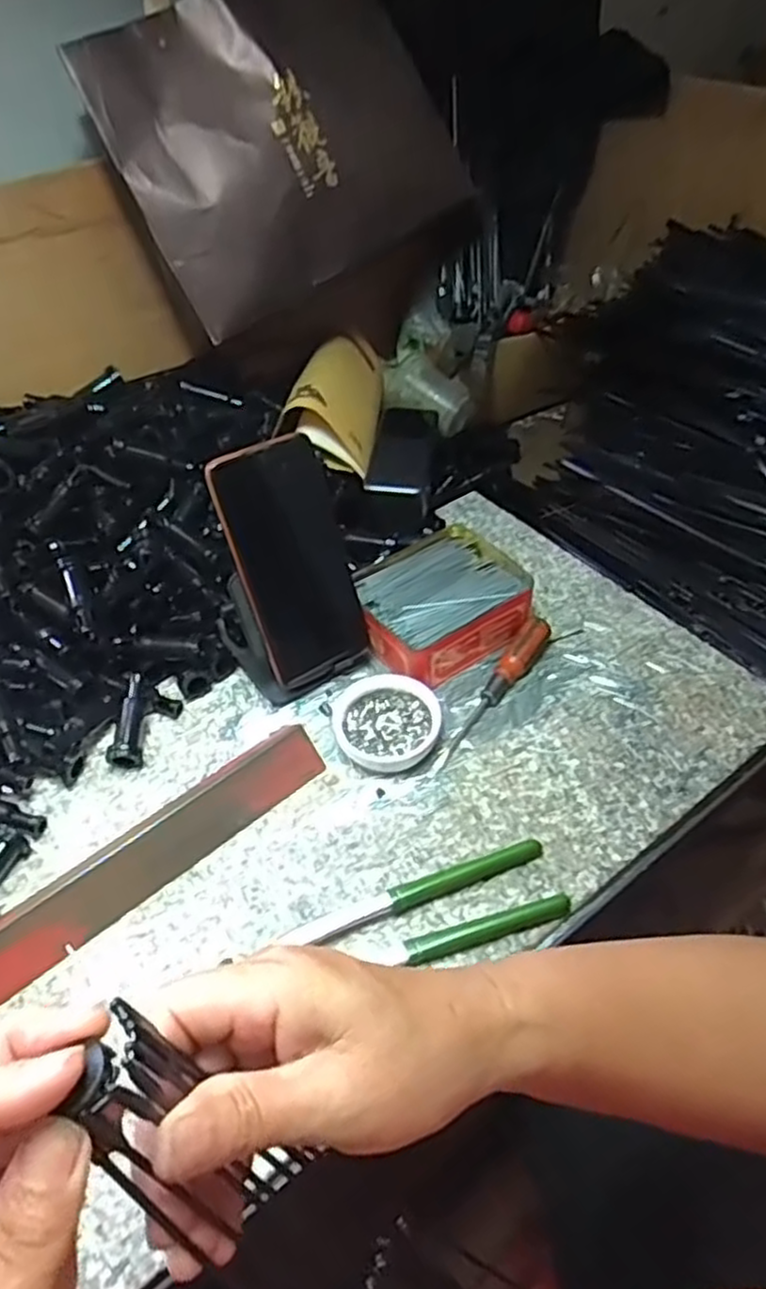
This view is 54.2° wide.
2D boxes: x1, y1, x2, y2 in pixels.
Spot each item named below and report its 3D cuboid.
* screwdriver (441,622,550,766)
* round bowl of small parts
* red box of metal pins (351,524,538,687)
[{"bbox_3d":[0.085,0.030,0.542,0.019,0.022,0.143,23,53,24],"label":"screwdriver"},{"bbox_3d":[0.003,0.055,0.523,0.071,0.024,0.073,-2,47,3],"label":"round bowl of small parts"},{"bbox_3d":[0.044,-0.031,0.586,0.127,0.044,0.113,-27,50,-19],"label":"red box of metal pins"}]

